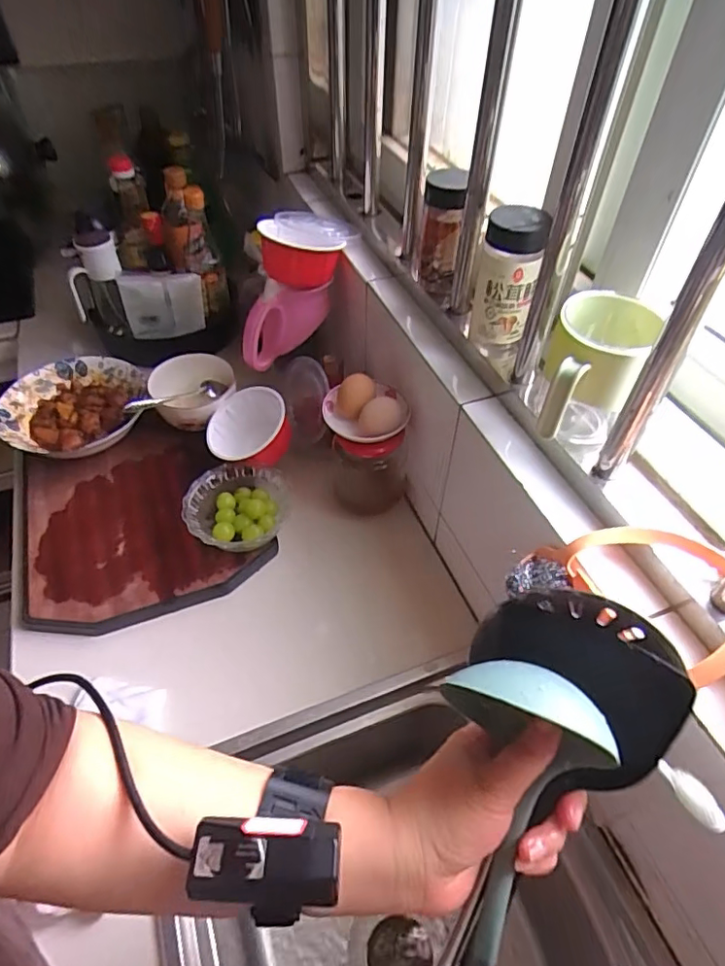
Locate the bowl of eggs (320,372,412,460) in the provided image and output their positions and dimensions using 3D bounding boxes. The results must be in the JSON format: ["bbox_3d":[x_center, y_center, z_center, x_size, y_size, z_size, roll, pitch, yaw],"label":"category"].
[{"bbox_3d":[0.005,-0.080,0.662,0.099,0.062,0.082,-5,50,-5],"label":"bowl of eggs"}]

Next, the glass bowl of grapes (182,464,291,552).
[{"bbox_3d":[-0.155,0.032,0.697,0.123,0.057,0.121,0,49,0],"label":"glass bowl of grapes"}]

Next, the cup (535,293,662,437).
[{"bbox_3d":[0.183,-0.097,0.438,0.068,0.074,0.108,25,53,19],"label":"cup"}]

